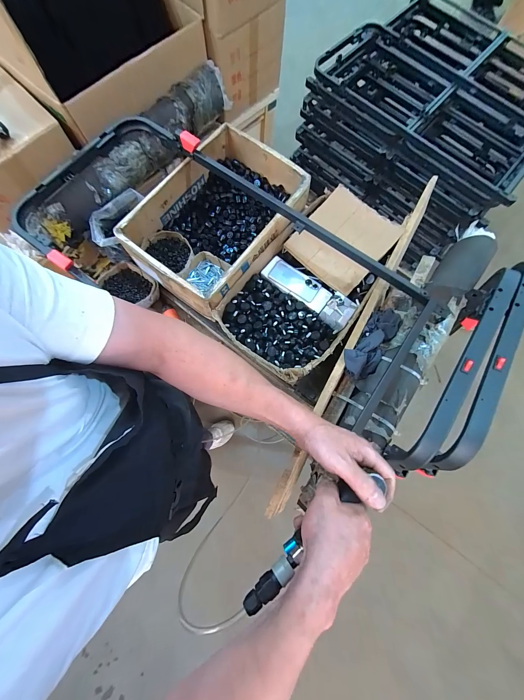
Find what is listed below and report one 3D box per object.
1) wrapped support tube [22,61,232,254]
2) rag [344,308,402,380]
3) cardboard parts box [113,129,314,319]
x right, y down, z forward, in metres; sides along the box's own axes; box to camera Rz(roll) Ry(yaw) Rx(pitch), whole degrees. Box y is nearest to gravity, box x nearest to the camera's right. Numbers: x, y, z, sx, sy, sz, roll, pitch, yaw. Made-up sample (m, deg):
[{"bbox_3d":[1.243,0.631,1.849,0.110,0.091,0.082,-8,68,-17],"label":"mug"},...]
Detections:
[{"bbox_3d":[-0.394,-0.635,0.824,0.160,0.139,0.813,31,77,6],"label":"wrapped support tube"},{"bbox_3d":[0.292,-0.030,0.667,0.088,0.056,0.223,34,77,6],"label":"rag"},{"bbox_3d":[-0.133,-0.412,0.796,0.381,0.169,0.518,35,77,7],"label":"cardboard parts box"}]

